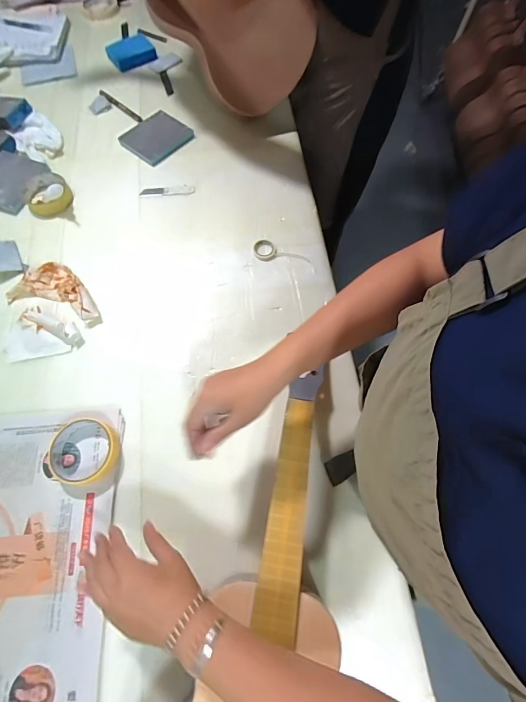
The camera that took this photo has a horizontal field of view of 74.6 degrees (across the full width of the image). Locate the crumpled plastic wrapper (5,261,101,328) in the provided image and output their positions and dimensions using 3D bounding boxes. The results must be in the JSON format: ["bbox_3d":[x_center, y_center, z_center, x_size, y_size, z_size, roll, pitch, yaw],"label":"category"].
[{"bbox_3d":[-0.328,-0.101,0.564,0.158,0.016,0.087,18,68,4],"label":"crumpled plastic wrapper"}]

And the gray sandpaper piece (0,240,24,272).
[{"bbox_3d":[-0.444,-0.164,0.592,0.044,0.004,0.071,-17,69,-28],"label":"gray sandpaper piece"}]

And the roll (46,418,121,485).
[{"bbox_3d":[-0.243,0.134,0.467,0.098,0.031,0.086,12,67,2],"label":"roll"}]

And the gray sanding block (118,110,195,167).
[{"bbox_3d":[-0.220,-0.441,0.713,0.118,0.015,0.121,38,71,12],"label":"gray sanding block"}]

